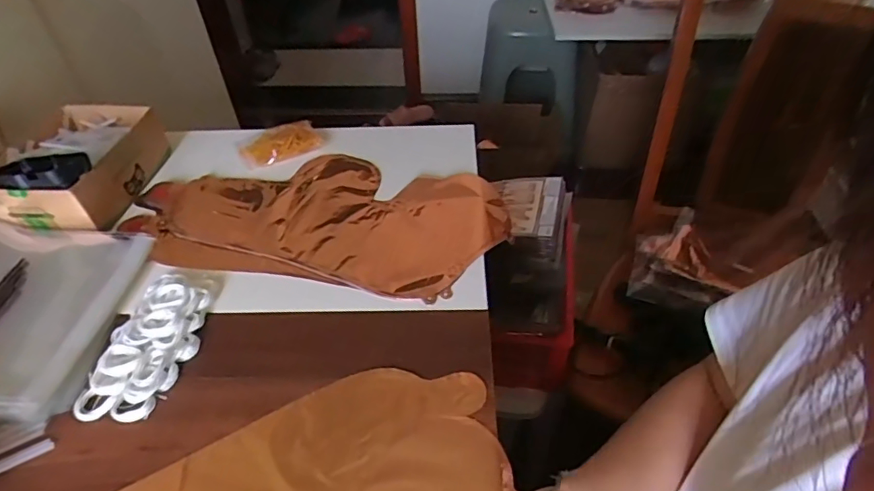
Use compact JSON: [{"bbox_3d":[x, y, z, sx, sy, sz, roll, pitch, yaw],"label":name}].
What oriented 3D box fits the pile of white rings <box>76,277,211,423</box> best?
[{"bbox_3d":[-0.263,0.088,0.471,0.077,0.020,0.146,1,44,4],"label":"pile of white rings"}]

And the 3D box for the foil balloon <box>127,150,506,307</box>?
[{"bbox_3d":[-0.139,-0.044,0.608,0.421,0.009,0.216,8,45,11],"label":"foil balloon"}]

